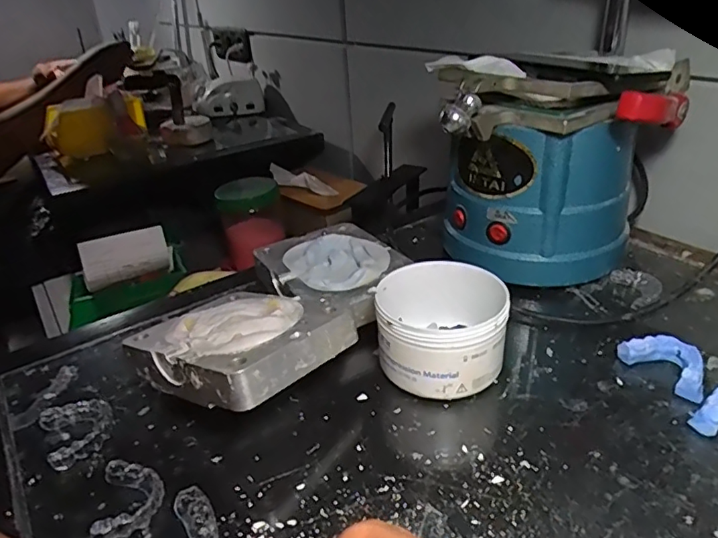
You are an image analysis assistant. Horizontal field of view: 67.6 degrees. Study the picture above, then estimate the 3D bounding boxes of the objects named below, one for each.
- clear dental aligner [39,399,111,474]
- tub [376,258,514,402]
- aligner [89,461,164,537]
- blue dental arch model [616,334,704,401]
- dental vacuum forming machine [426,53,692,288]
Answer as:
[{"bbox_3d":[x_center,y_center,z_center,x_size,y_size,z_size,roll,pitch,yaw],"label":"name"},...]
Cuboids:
[{"bbox_3d":[-0.190,0.107,0.363,0.042,0.012,0.052,-21,33,-28],"label":"clear dental aligner"},{"bbox_3d":[0.058,0.043,0.389,0.087,0.067,0.085,-3,29,2],"label":"tub"},{"bbox_3d":[-0.130,0.132,0.306,0.033,0.010,0.051,-9,29,-8],"label":"aligner"},{"bbox_3d":[0.220,0.066,0.380,0.034,0.019,0.058,-20,32,-26],"label":"blue dental arch model"},{"bbox_3d":[0.171,-0.093,0.500,0.193,0.186,0.191,12,33,27],"label":"dental vacuum forming machine"}]

